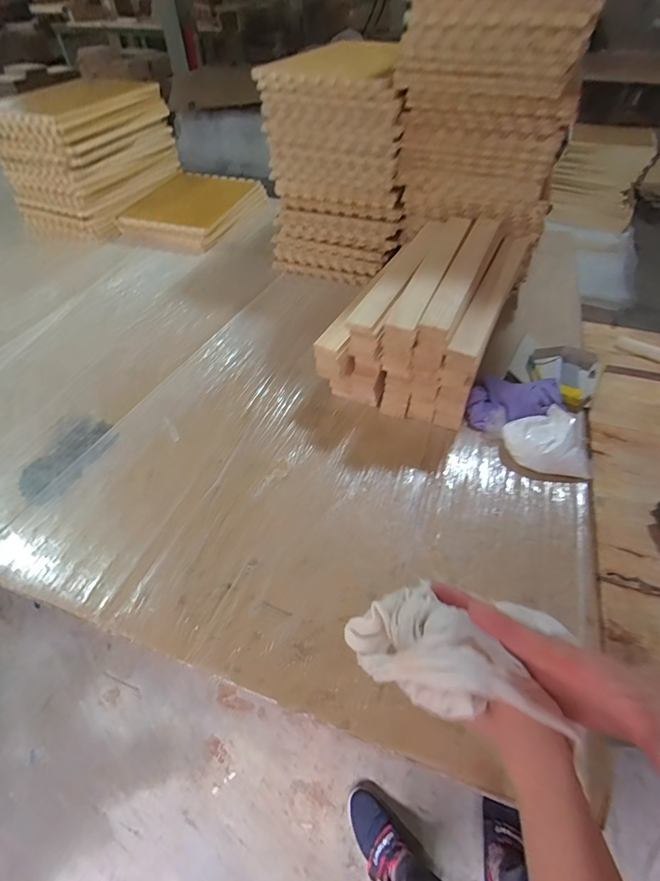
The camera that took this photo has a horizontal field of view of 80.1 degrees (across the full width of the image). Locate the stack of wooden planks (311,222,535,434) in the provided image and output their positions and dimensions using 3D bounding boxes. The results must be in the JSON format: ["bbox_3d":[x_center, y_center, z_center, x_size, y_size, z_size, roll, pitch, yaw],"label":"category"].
[{"bbox_3d":[0.179,-0.234,0.687,0.230,0.165,0.402,21,56,18],"label":"stack of wooden planks"}]

